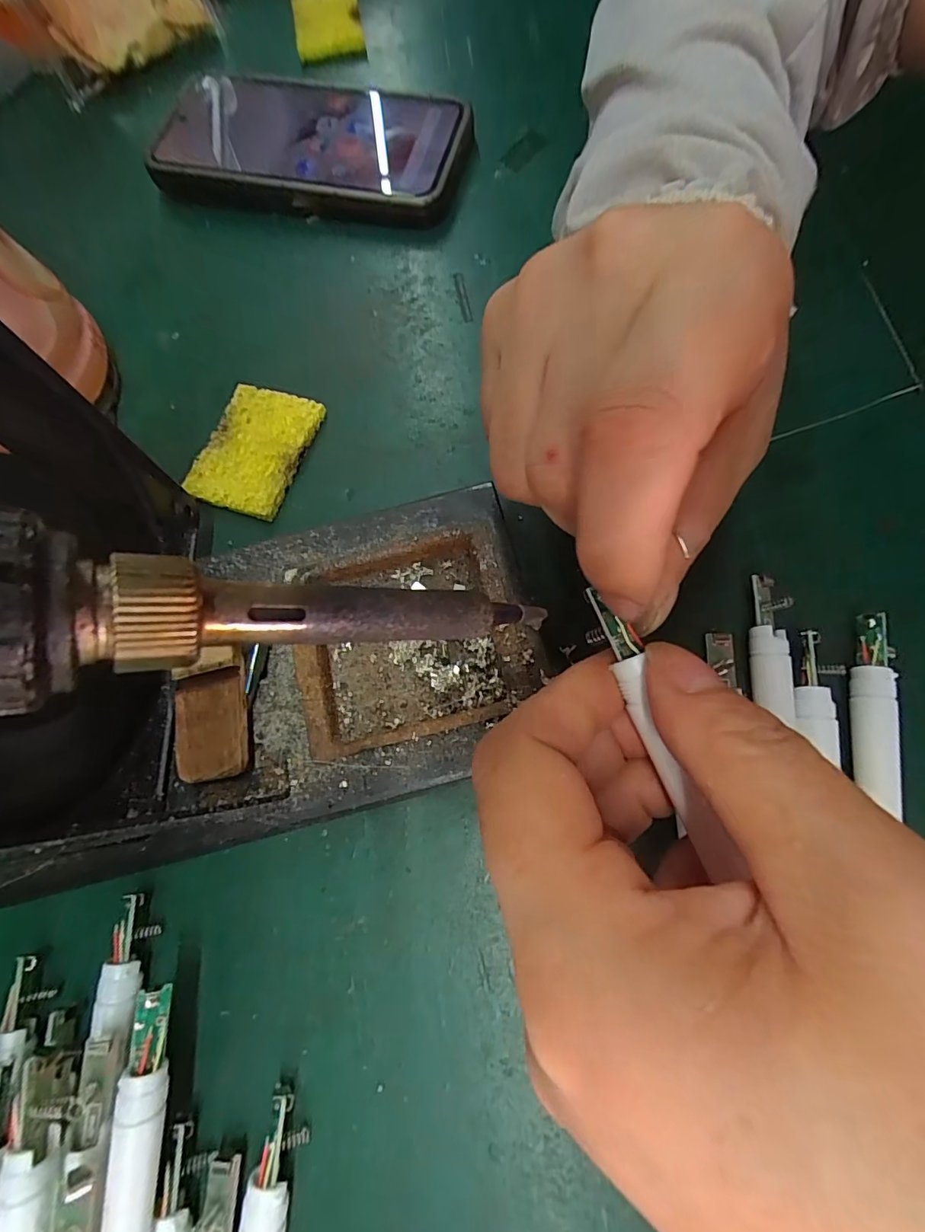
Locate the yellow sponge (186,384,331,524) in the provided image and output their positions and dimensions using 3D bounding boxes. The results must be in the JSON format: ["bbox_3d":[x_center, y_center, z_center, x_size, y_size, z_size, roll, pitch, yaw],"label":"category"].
[{"bbox_3d":[-0.086,-0.070,0.207,0.040,0.007,0.055,17,74,10],"label":"yellow sponge"}]

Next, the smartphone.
[{"bbox_3d":[-0.074,-0.235,0.247,0.149,0.013,0.073,13,82,6],"label":"smartphone"}]

